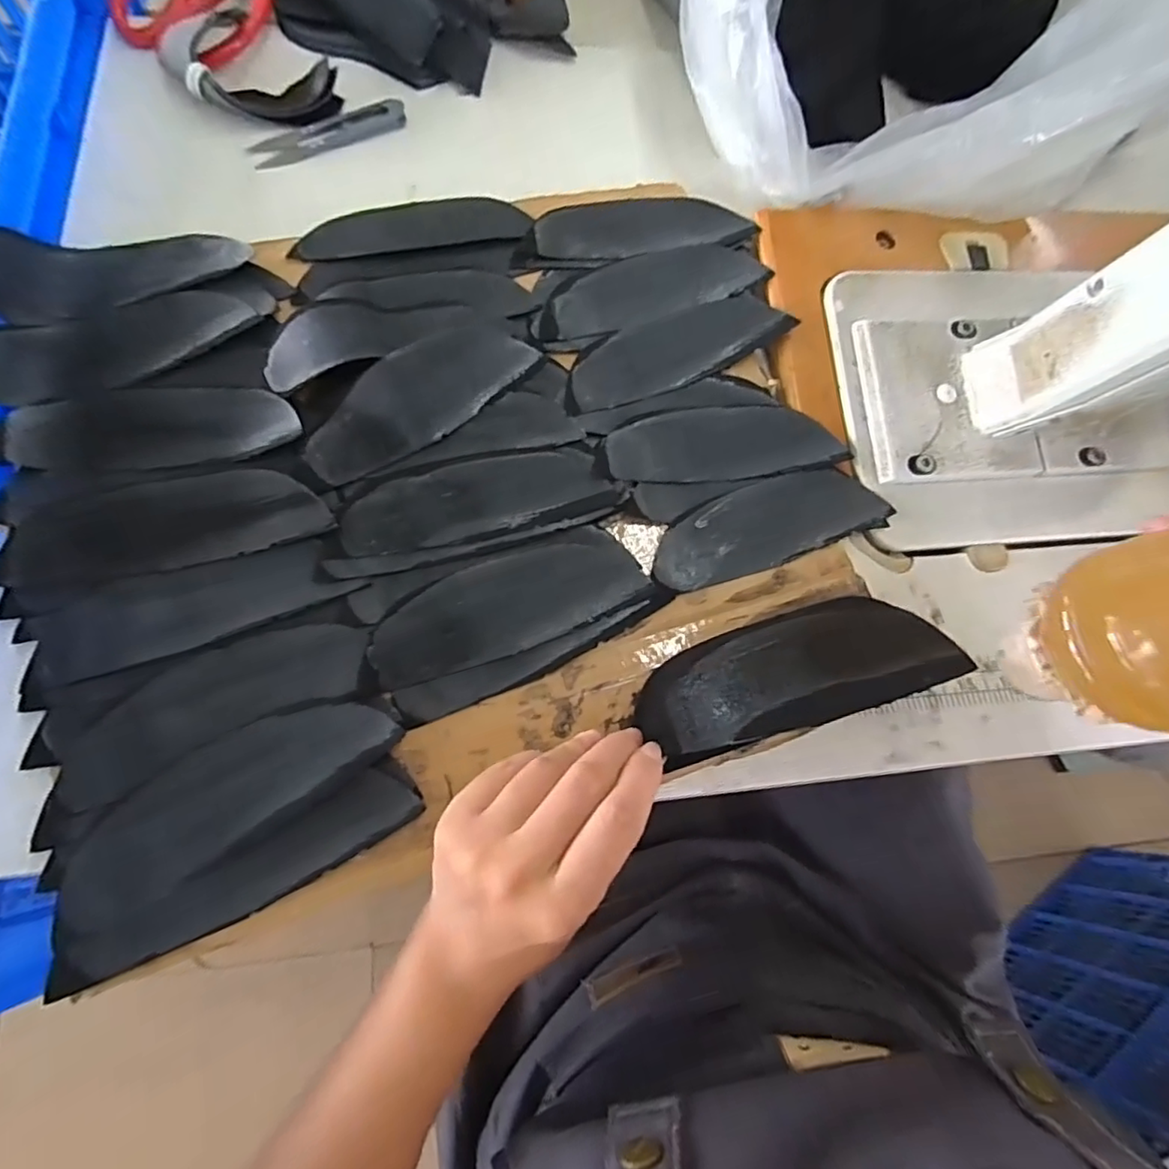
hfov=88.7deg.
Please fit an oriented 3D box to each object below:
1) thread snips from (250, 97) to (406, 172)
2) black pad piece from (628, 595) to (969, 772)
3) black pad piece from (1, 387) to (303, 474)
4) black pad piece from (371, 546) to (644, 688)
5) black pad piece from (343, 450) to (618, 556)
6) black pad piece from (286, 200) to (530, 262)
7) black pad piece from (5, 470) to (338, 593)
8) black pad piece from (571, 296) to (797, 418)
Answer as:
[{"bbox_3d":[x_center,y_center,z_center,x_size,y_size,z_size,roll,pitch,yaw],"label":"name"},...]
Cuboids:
[{"bbox_3d":[-0.165,-0.293,0.390,0.100,0.007,0.026,-27,76,-14],"label":"thread snips"},{"bbox_3d":[0.096,0.039,0.274,0.144,0.014,0.051,-15,72,-8],"label":"black pad piece"},{"bbox_3d":[-0.210,-0.081,0.295,0.129,0.014,0.046,-5,72,-8],"label":"black pad piece"},{"bbox_3d":[-0.038,0.010,0.298,0.133,0.014,0.048,-17,74,-12],"label":"black pad piece"},{"bbox_3d":[-0.053,-0.046,0.309,0.137,0.012,0.042,-14,74,-11],"label":"black pad piece"},{"bbox_3d":[-0.105,-0.220,0.365,0.137,0.011,0.051,-12,73,-10],"label":"black pad piece"},{"bbox_3d":[-0.199,-0.029,0.288,0.138,0.013,0.045,-13,73,-10],"label":"black pad piece"},{"bbox_3d":[0.052,-0.139,0.352,0.145,0.009,0.045,-25,76,-14],"label":"black pad piece"}]

